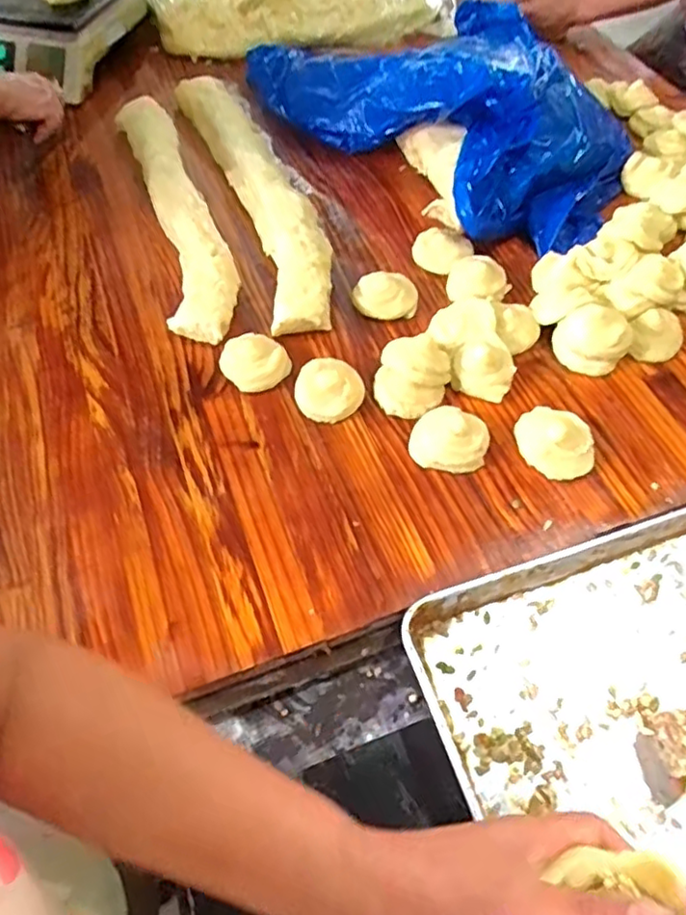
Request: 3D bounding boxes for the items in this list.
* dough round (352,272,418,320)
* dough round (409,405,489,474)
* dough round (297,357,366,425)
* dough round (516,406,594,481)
[{"bbox_3d":[0.056,-0.213,0.830,0.083,0.025,0.064,-3,60,0],"label":"dough round"},{"bbox_3d":[0.119,-0.024,0.699,0.082,0.035,0.073,12,61,8],"label":"dough round"},{"bbox_3d":[-0.016,-0.083,0.744,0.077,0.027,0.082,-1,60,1],"label":"dough round"},{"bbox_3d":[0.238,-0.018,0.700,0.086,0.029,0.083,-1,60,1],"label":"dough round"}]

